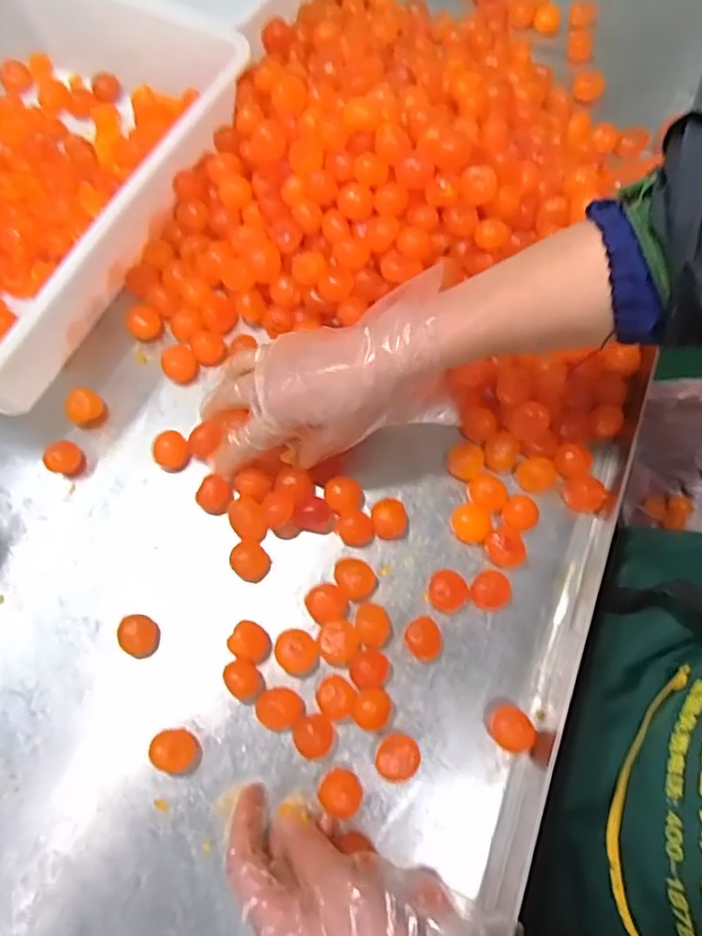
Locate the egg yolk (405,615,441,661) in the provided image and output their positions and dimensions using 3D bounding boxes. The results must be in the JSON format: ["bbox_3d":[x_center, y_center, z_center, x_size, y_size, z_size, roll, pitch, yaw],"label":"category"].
[{"bbox_3d":[0.054,0.128,0.455,0.025,0.021,0.029,-32,74,-11],"label":"egg yolk"}]

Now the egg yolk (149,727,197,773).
[{"bbox_3d":[-0.124,0.197,0.427,0.028,0.022,0.025,3,70,1],"label":"egg yolk"}]

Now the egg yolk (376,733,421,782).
[{"bbox_3d":[0.033,0.203,0.428,0.029,0.021,0.029,0,70,0],"label":"egg yolk"}]

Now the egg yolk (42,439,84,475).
[{"bbox_3d":[-0.236,-0.009,0.502,0.025,0.017,0.027,0,70,0],"label":"egg yolk"}]

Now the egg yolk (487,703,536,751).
[{"bbox_3d":[0.115,0.187,0.437,0.030,0.014,0.028,0,70,0],"label":"egg yolk"}]

